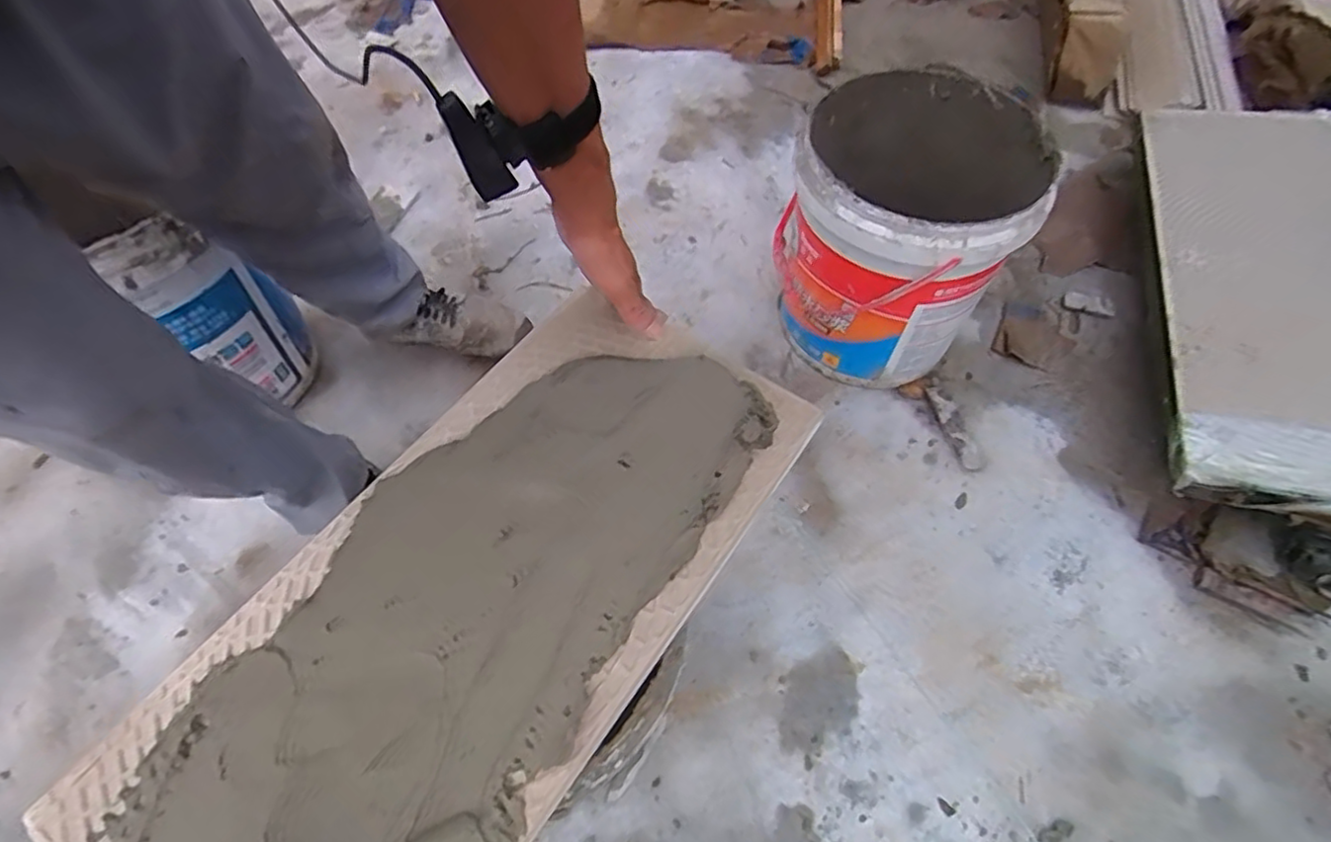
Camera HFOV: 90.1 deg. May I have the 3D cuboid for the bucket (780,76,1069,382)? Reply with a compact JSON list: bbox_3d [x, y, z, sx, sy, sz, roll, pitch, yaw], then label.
[{"bbox_3d":[0.326,-0.247,0.957,0.299,0.362,0.322,0,57,0],"label":"bucket"}]

